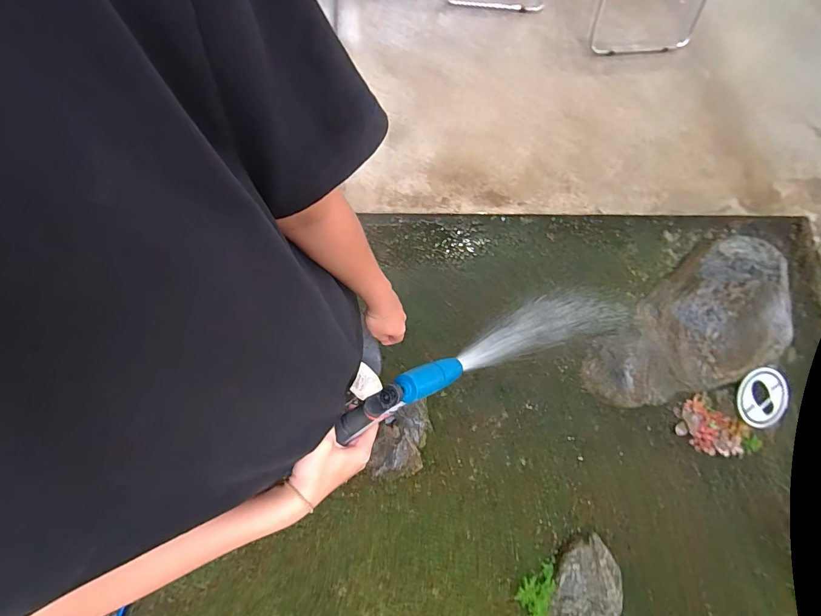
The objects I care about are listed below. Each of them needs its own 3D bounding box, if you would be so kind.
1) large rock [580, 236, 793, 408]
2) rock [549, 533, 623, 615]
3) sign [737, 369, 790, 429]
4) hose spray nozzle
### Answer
[{"bbox_3d":[0.938,0.066,1.240,0.788,0.157,0.357,-38,83,-10],"label":"large rock"},{"bbox_3d":[0.476,0.762,1.068,0.176,0.094,0.258,21,77,1],"label":"rock"},{"bbox_3d":[1.096,0.279,1.216,0.138,0.016,0.179,9,91,9],"label":"sign"},{"bbox_3d":[-0.001,0.087,0.415,0.163,0.065,0.029,-23,76,-29],"label":"hose spray nozzle"}]

